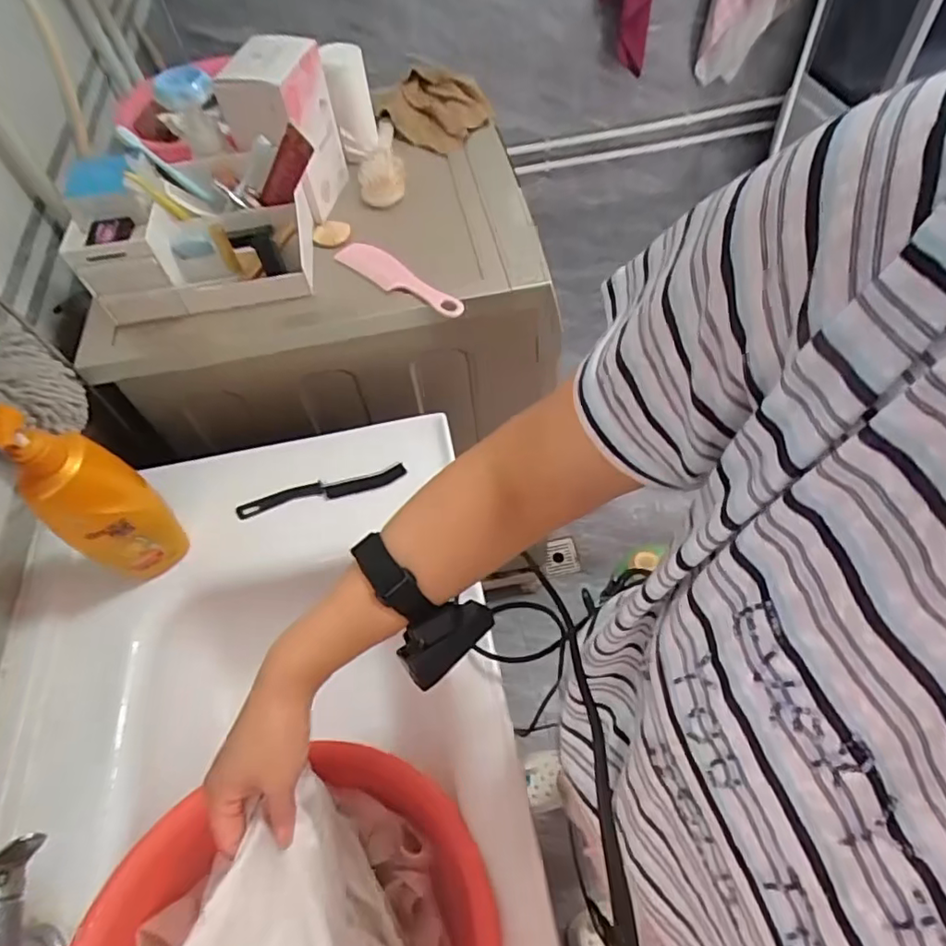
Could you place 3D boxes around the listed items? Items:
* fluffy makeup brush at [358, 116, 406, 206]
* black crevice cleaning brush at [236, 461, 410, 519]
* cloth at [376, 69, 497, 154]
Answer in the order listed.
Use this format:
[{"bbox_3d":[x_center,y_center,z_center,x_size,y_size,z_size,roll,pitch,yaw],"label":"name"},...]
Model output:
[{"bbox_3d":[-0.130,-0.430,0.829,0.062,0.049,0.135,-12,56,-4],"label":"fluffy makeup brush"},{"bbox_3d":[-0.186,0.022,0.728,0.206,0.011,0.023,-13,56,-4],"label":"black crevice cleaning brush"},{"bbox_3d":[-0.055,-0.535,0.860,0.144,0.062,0.143,31,63,22],"label":"cloth"}]

